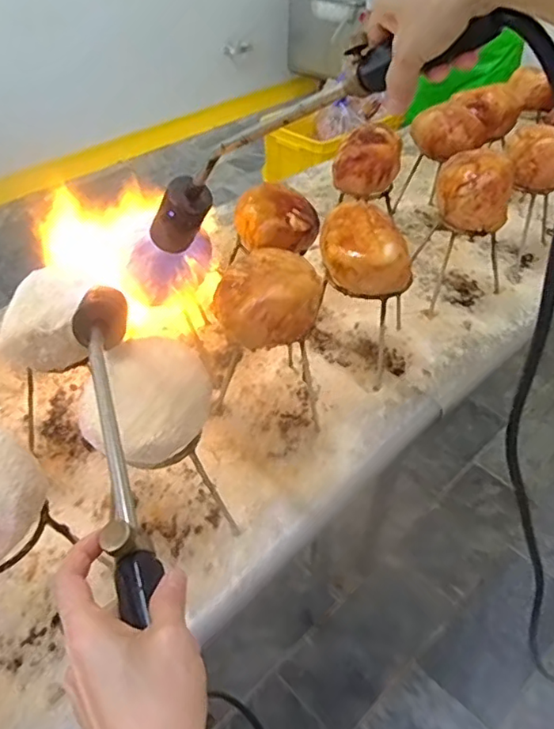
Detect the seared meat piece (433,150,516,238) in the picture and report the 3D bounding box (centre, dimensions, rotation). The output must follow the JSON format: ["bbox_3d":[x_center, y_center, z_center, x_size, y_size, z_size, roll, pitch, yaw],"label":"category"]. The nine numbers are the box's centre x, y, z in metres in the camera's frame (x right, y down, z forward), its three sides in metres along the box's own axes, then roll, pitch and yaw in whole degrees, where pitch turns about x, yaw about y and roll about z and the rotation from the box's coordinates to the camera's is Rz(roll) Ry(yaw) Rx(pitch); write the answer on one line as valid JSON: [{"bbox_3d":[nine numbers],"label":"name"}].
[{"bbox_3d":[0.300,-0.264,0.883,0.107,0.101,0.086,7,44,9],"label":"seared meat piece"}]

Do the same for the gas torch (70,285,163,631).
[{"bbox_3d":[-0.131,0.041,0.469,0.047,0.062,0.378,-14,37,-11],"label":"gas torch"}]

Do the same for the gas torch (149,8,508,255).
[{"bbox_3d":[-0.004,-0.189,0.511,0.048,0.066,0.445,-38,16,-32],"label":"gas torch"}]

